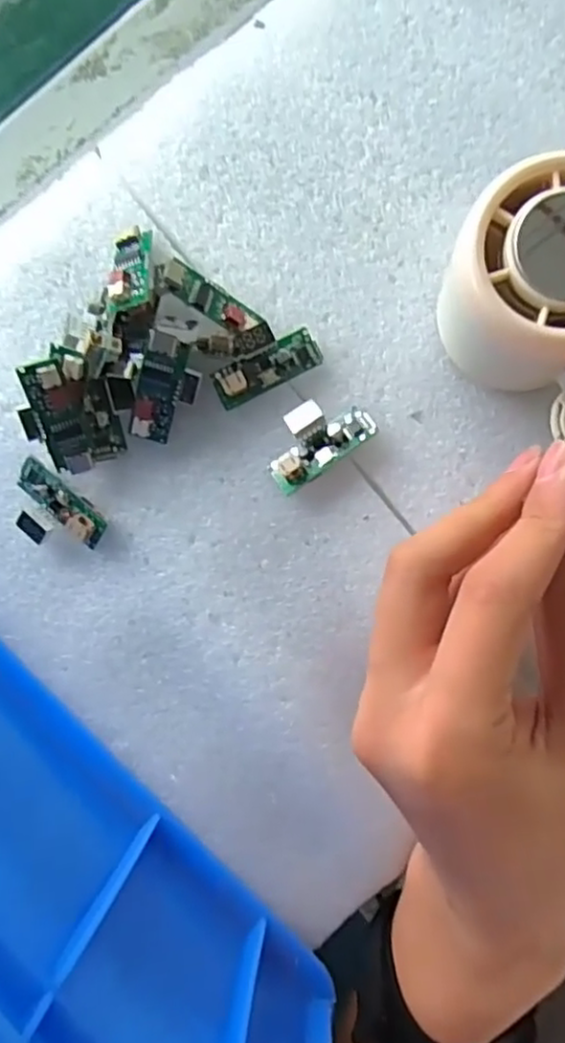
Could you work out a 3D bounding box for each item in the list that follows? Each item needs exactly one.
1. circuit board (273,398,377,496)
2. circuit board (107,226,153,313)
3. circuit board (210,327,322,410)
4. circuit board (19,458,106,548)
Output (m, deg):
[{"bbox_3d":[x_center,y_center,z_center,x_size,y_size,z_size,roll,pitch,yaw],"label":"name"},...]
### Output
[{"bbox_3d":[0.011,-0.029,0.234,0.039,0.009,0.022,-35,86,1],"label":"circuit board"},{"bbox_3d":[-0.052,-0.088,0.232,0.013,0.005,0.040,-4,57,3],"label":"circuit board"},{"bbox_3d":[-0.005,-0.054,0.235,0.038,0.010,0.013,-27,86,2],"label":"circuit board"},{"bbox_3d":[-0.082,-0.003,0.242,0.037,0.008,0.023,37,90,4],"label":"circuit board"}]

